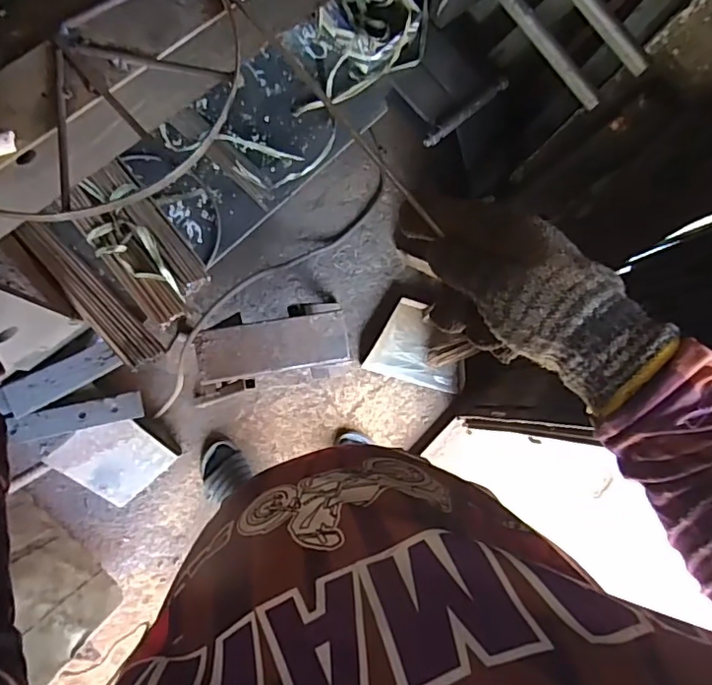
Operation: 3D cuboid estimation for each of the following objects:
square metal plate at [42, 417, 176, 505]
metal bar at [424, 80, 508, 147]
[{"bbox_3d":[-0.475,0.230,1.099,0.149,0.214,0.016,-42,47,-13],"label":"square metal plate"},{"bbox_3d":[0.201,-0.418,1.007,0.200,0.012,0.022,-40,91,-9],"label":"metal bar"}]

